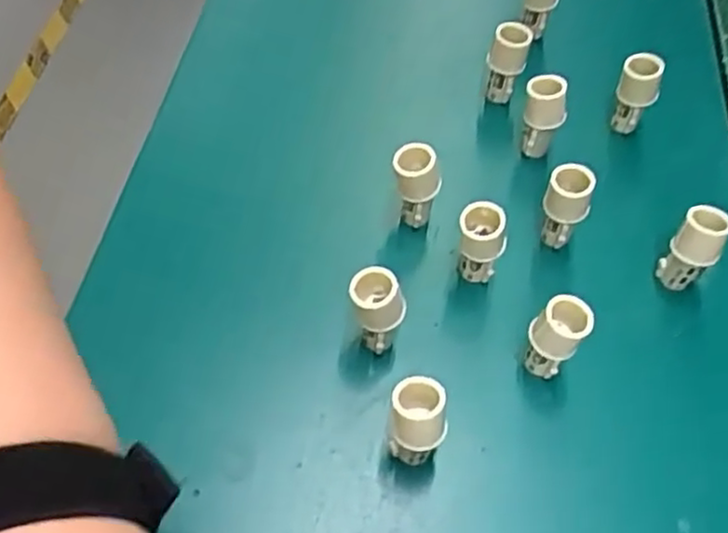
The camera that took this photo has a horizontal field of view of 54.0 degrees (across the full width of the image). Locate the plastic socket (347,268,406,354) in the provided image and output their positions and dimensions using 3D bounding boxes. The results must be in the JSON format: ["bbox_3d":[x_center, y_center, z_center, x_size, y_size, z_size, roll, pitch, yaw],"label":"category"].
[{"bbox_3d":[0.005,0.019,0.290,0.022,0.039,0.019,5,57,-2],"label":"plastic socket"}]

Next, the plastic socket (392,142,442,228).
[{"bbox_3d":[0.022,-0.034,0.328,0.017,0.048,0.018,2,57,-4],"label":"plastic socket"}]

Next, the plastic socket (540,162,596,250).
[{"bbox_3d":[0.090,-0.026,0.326,0.019,0.044,0.016,26,59,11],"label":"plastic socket"}]

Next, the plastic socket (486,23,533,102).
[{"bbox_3d":[0.074,-0.104,0.378,0.019,0.047,0.016,17,57,7],"label":"plastic socket"}]

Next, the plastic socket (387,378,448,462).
[{"bbox_3d":[0.019,0.059,0.266,0.020,0.040,0.020,9,57,0],"label":"plastic socket"}]

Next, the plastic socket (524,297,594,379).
[{"bbox_3d":[0.077,0.031,0.290,0.019,0.043,0.018,2,57,-4],"label":"plastic socket"}]

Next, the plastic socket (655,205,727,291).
[{"bbox_3d":[0.144,-0.007,0.316,0.019,0.042,0.016,35,61,16],"label":"plastic socket"}]

